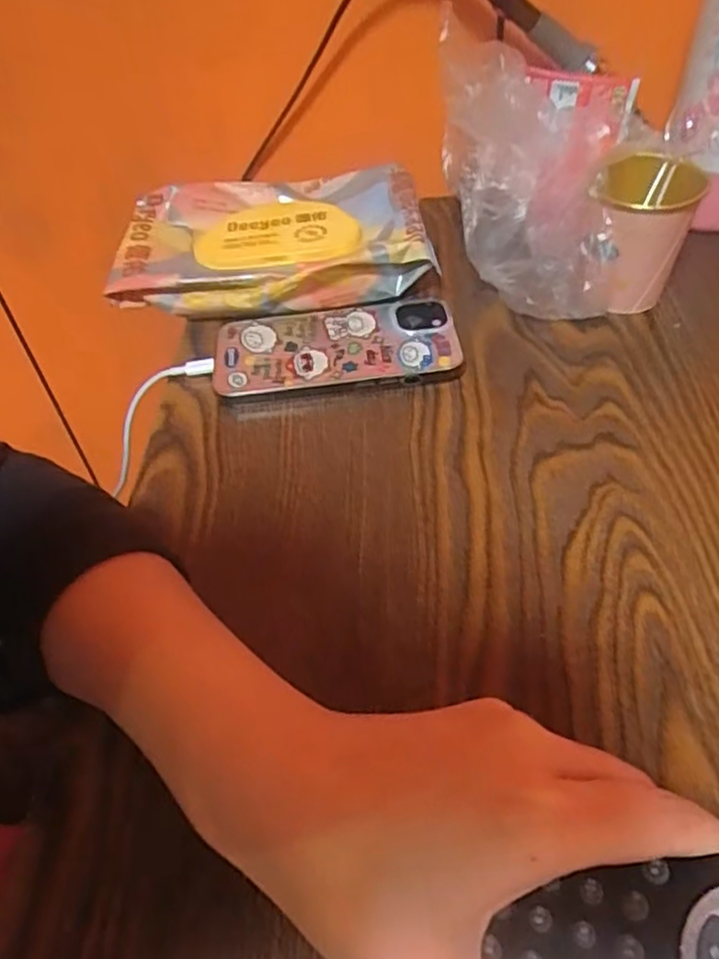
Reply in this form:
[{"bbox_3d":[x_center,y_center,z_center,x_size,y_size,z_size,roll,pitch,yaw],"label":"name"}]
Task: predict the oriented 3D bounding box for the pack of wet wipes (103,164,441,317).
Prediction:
[{"bbox_3d":[-0.062,-0.166,0.484,0.210,0.041,0.128,-6,48,1],"label":"pack of wet wipes"}]

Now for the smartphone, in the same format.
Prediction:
[{"bbox_3d":[-0.015,-0.081,0.428,0.148,0.015,0.076,-6,48,1],"label":"smartphone"}]

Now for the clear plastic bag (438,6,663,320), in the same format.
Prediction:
[{"bbox_3d":[0.119,-0.191,0.443,0.137,0.133,0.141,9,50,14],"label":"clear plastic bag"}]

